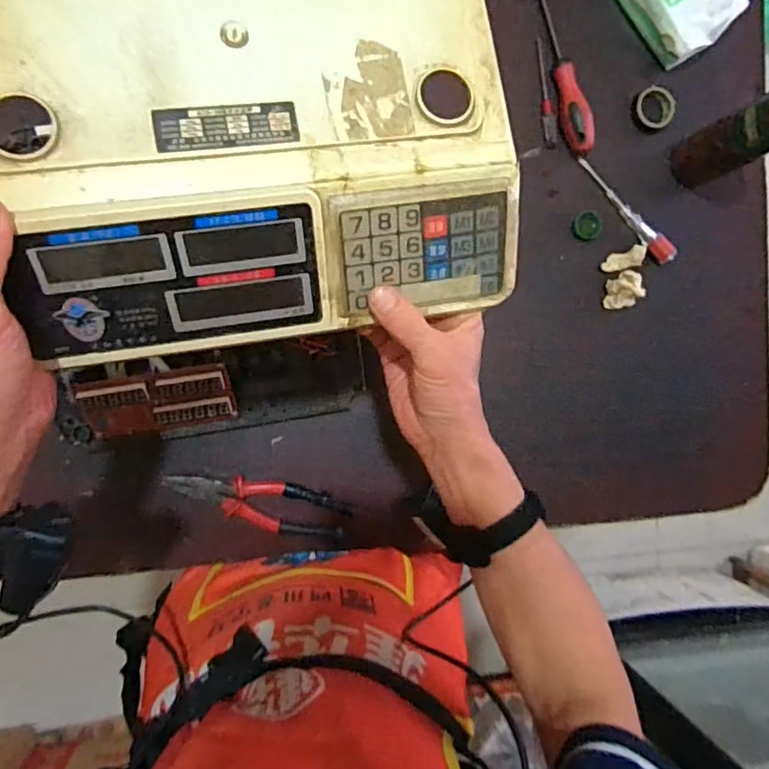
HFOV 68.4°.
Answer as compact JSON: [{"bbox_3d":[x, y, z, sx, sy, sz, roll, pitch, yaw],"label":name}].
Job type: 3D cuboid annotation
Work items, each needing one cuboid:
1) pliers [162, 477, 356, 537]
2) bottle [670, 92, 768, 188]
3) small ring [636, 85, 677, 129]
[{"bbox_3d":[-0.139,0.130,0.634,0.199,0.019,0.056,22,91,-9],"label":"pliers"},{"bbox_3d":[0.379,-0.261,0.589,0.057,0.195,0.061,42,88,-8],"label":"bottle"},{"bbox_3d":[0.321,-0.327,0.669,0.044,0.014,0.042,-1,94,-8],"label":"small ring"}]

